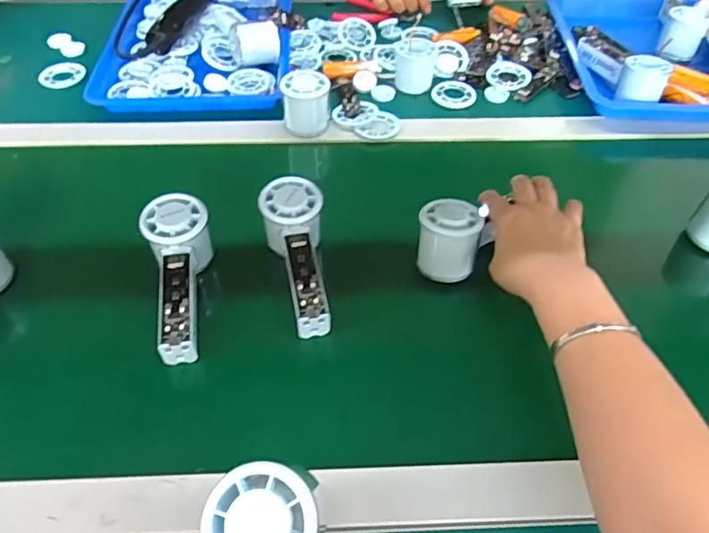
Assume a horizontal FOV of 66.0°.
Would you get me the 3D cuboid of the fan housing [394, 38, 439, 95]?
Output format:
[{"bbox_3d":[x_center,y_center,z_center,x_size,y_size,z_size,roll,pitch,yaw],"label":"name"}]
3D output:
[{"bbox_3d":[0.082,-0.274,0.735,0.055,0.047,0.049,9,51,7],"label":"fan housing"}]

